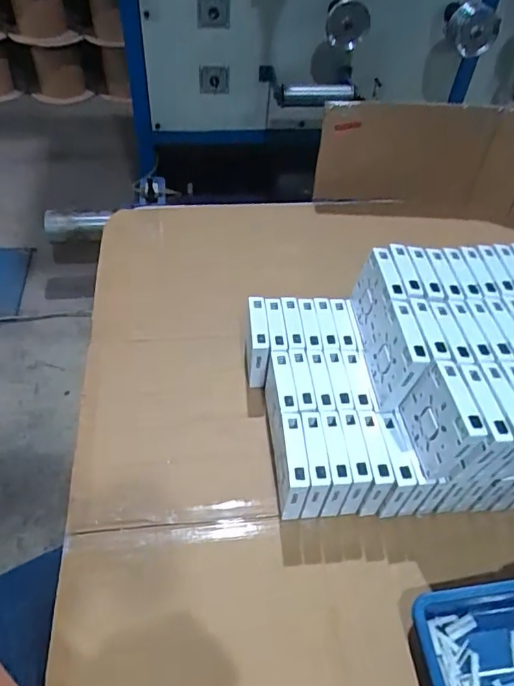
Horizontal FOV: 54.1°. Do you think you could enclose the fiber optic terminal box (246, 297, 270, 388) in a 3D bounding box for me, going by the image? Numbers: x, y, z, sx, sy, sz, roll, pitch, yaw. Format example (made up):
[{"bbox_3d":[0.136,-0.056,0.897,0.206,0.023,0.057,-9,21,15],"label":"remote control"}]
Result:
[{"bbox_3d":[-0.001,0.000,0.665,0.026,0.076,0.094,0,50,-4],"label":"fiber optic terminal box"}]

